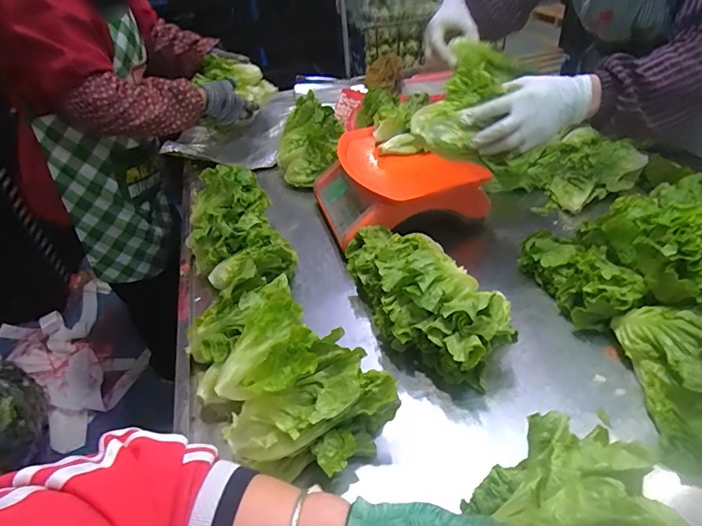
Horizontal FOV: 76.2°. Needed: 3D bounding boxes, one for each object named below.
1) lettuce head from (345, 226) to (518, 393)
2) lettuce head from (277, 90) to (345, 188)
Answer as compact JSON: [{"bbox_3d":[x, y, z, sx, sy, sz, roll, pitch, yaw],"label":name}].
[{"bbox_3d":[0.101,0.030,0.677,0.163,0.116,0.333,-20,41,-16],"label":"lettuce head"},{"bbox_3d":[-0.099,-0.279,1.057,0.159,0.146,0.214,-5,39,1],"label":"lettuce head"}]

